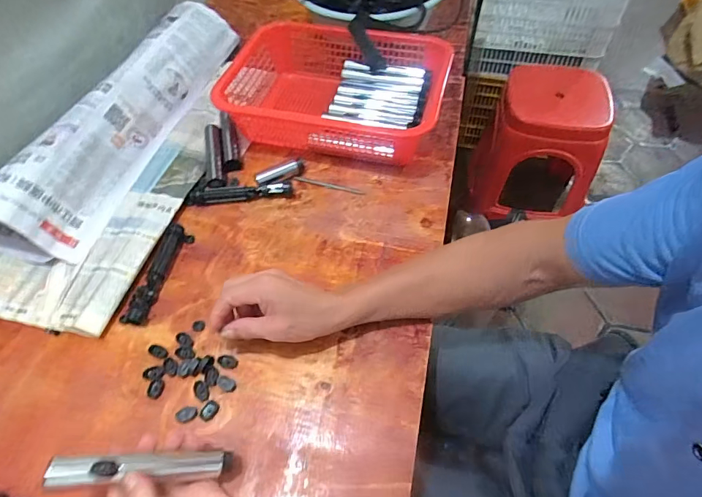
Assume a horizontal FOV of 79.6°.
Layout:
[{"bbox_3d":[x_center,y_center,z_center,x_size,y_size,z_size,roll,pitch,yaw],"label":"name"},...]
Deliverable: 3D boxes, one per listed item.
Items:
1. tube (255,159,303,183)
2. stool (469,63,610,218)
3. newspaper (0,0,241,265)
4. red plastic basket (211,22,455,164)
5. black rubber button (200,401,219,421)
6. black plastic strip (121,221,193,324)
[{"bbox_3d":[-0.108,-0.115,0.637,0.072,0.023,0.020,-23,57,-13],"label":"tube"},{"bbox_3d":[0.535,-0.290,1.203,0.311,0.330,0.342,25,60,19],"label":"stool"},{"bbox_3d":[-0.345,-0.223,0.676,0.113,0.095,0.555,17,57,14],"label":"newspaper"},{"bbox_3d":[-0.029,-0.249,0.686,0.336,0.098,0.245,8,56,8],"label":"red plastic basket"},{"bbox_3d":[-0.152,0.174,0.451,0.015,0.005,0.021,30,60,19],"label":"black rubber button"},{"bbox_3d":[-0.250,0.030,0.543,0.029,0.021,0.141,12,56,8],"label":"black plastic strip"}]

